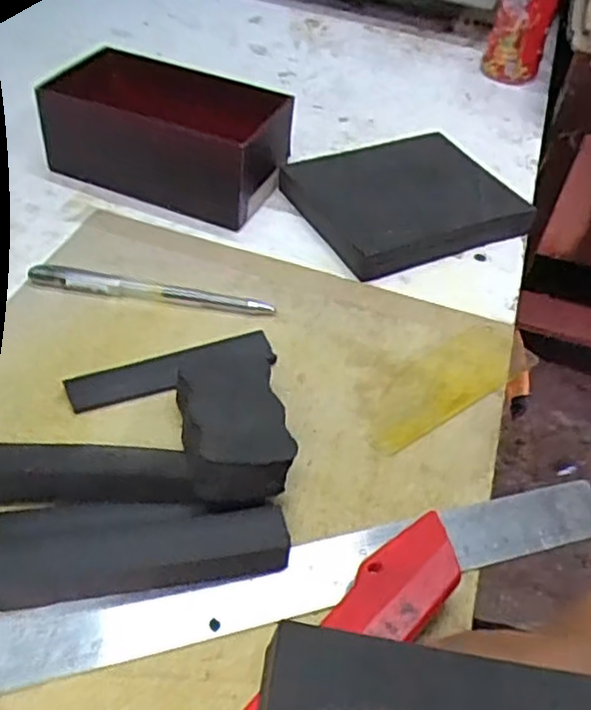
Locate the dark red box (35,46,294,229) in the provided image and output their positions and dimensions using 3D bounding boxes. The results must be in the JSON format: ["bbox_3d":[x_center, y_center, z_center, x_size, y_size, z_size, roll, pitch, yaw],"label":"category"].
[{"bbox_3d":[-0.087,-0.162,0.505,0.155,0.061,0.099,19,45,12],"label":"dark red box"}]

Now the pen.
[{"bbox_3d":[-0.084,-0.038,0.414,0.141,0.009,0.015,7,44,0],"label":"pen"}]

